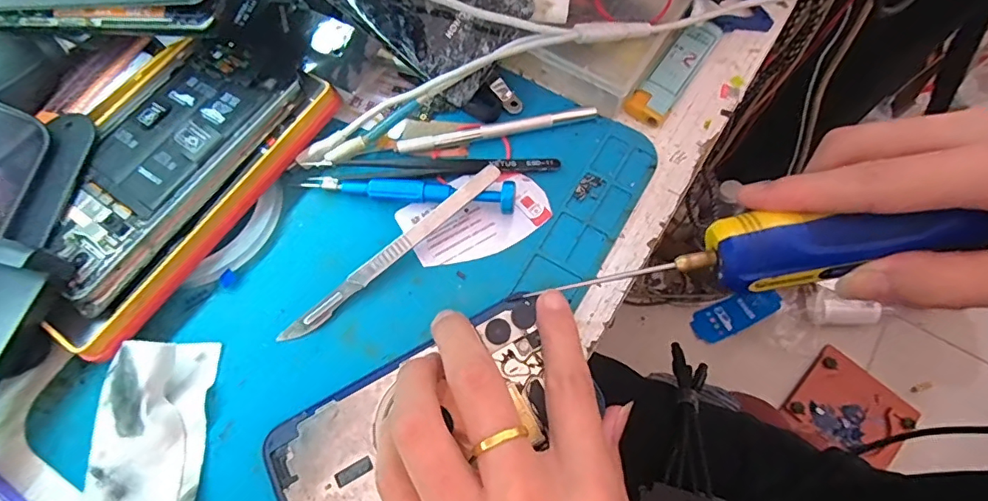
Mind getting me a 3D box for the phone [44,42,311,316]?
[{"bbox_3d":[-0.176,-0.051,0.266,0.078,0.012,0.150,30,72,12],"label":"phone"}]

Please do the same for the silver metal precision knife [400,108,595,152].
[{"bbox_3d":[0.002,-0.068,0.285,0.111,0.004,0.009,-12,68,-4],"label":"silver metal precision knife"}]

